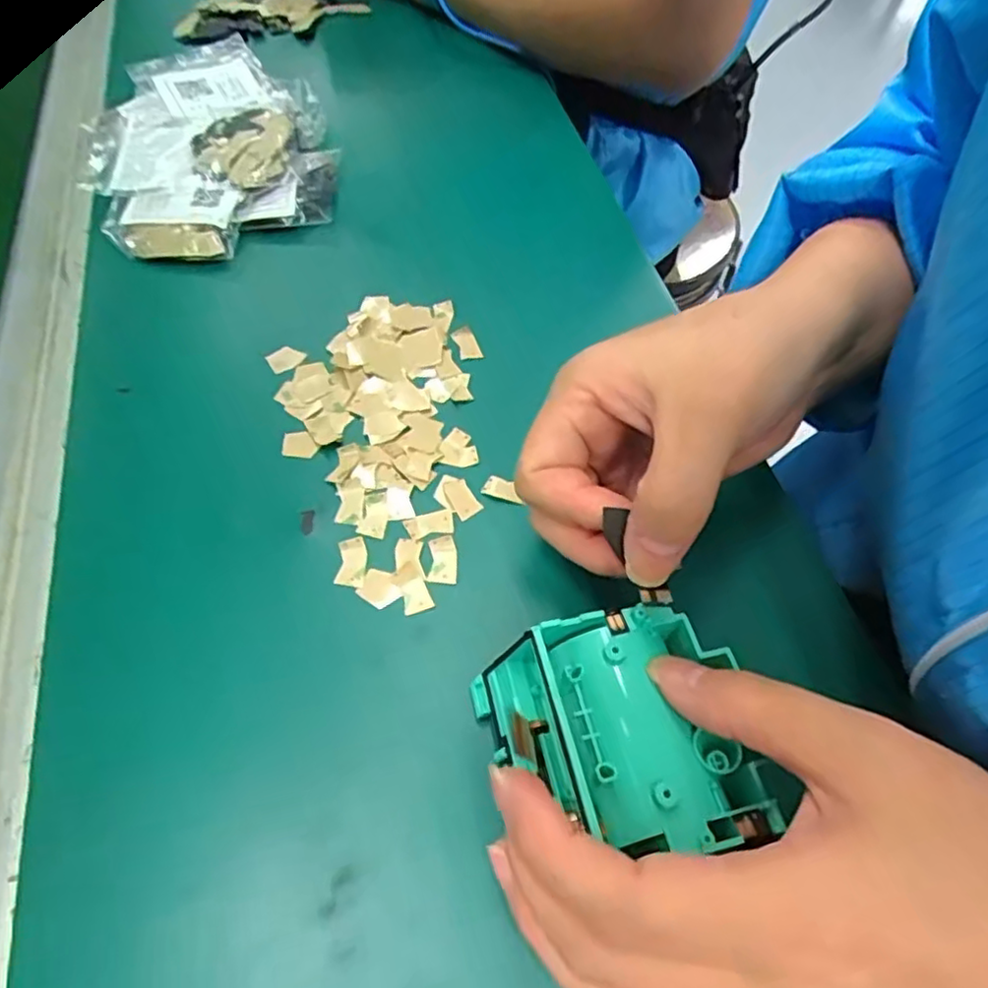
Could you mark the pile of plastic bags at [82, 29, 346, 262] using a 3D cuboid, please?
[{"bbox_3d":[-0.168,-0.214,0.401,0.130,0.026,0.201,-13,59,-11],"label":"pile of plastic bags"}]

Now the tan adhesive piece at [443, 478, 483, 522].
[{"bbox_3d":[-0.014,0.001,0.287,0.011,0.004,0.019,-28,63,-18],"label":"tan adhesive piece"}]

